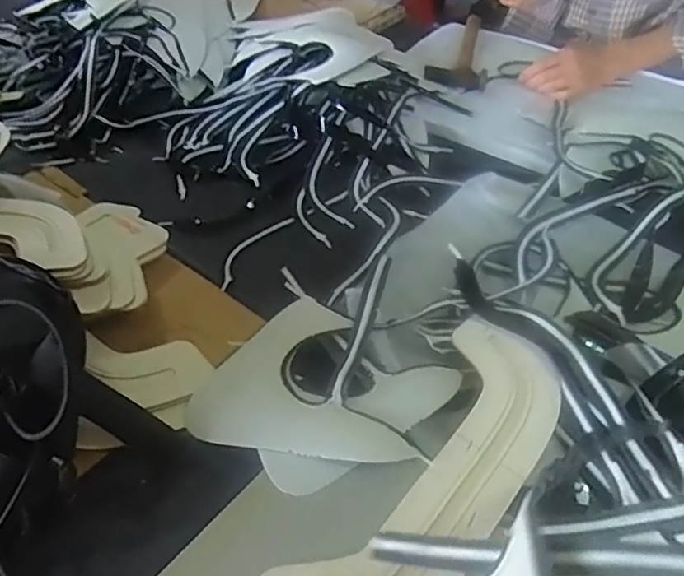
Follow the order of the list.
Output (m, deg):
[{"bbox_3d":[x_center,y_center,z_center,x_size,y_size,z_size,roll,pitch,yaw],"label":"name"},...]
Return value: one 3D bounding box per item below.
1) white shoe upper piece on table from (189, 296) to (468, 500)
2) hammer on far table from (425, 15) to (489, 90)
[{"bbox_3d":[-0.019,0.092,0.525,0.187,0.019,0.168,25,50,23],"label":"white shoe upper piece on table"},{"bbox_3d":[0.179,-0.371,0.953,0.089,0.023,0.209,6,46,6],"label":"hammer on far table"}]

